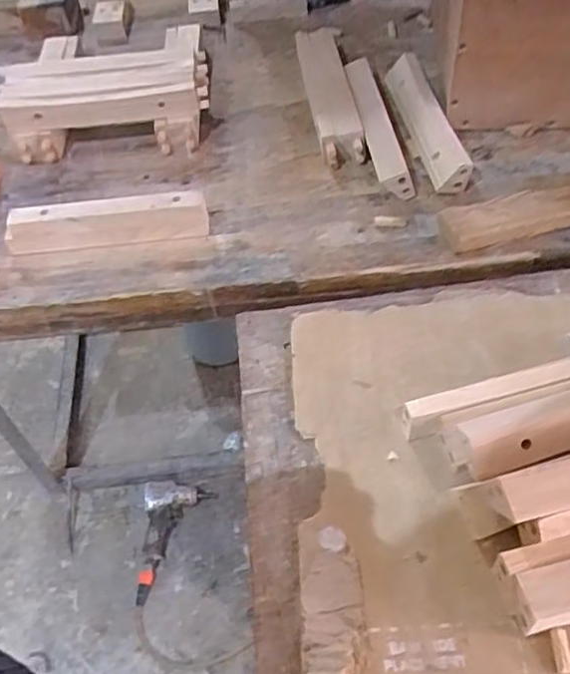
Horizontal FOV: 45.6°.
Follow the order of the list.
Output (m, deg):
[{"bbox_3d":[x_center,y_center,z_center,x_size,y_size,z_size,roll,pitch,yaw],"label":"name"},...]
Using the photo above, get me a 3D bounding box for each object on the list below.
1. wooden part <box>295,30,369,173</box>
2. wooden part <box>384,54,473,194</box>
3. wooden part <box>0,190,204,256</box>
[{"bbox_3d":[0.058,-0.333,0.916,0.056,0.046,0.271,-7,51,-1],"label":"wooden part"},{"bbox_3d":[0.179,-0.277,0.864,0.053,0.044,0.246,-9,52,-3],"label":"wooden part"},{"bbox_3d":[-0.204,-0.129,0.774,0.225,0.054,0.035,-4,51,1],"label":"wooden part"}]

